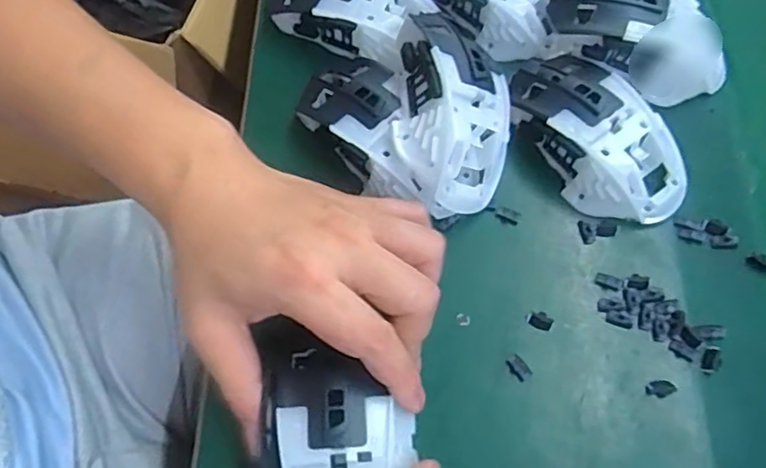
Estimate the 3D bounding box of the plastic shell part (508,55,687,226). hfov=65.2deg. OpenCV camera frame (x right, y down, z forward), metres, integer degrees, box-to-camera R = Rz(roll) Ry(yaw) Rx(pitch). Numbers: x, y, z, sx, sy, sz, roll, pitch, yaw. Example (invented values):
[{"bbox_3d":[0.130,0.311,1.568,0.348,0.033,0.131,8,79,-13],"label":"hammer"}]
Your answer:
[{"bbox_3d":[0.120,-0.058,0.336,0.064,0.033,0.118,-37,73,-16],"label":"plastic shell part"}]

